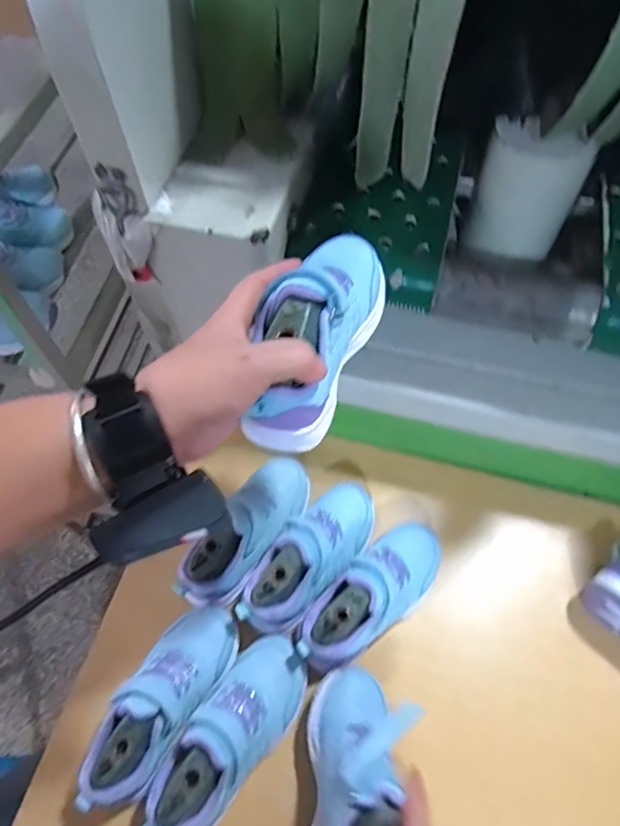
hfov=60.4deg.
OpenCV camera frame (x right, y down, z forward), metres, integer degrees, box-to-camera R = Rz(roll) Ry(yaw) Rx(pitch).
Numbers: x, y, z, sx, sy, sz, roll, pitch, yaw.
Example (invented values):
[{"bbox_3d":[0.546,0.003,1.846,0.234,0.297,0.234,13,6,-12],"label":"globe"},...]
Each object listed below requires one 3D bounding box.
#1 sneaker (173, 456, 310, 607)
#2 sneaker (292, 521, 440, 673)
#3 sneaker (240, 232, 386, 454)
[{"bbox_3d":[-0.063,0.118,0.559,0.066,0.084,0.184,30,52,17],"label":"sneaker"},{"bbox_3d":[0.063,0.178,0.531,0.183,0.092,0.073,-32,64,-30],"label":"sneaker"},{"bbox_3d":[0.004,-0.062,0.370,0.064,0.079,0.178,18,64,11],"label":"sneaker"}]

